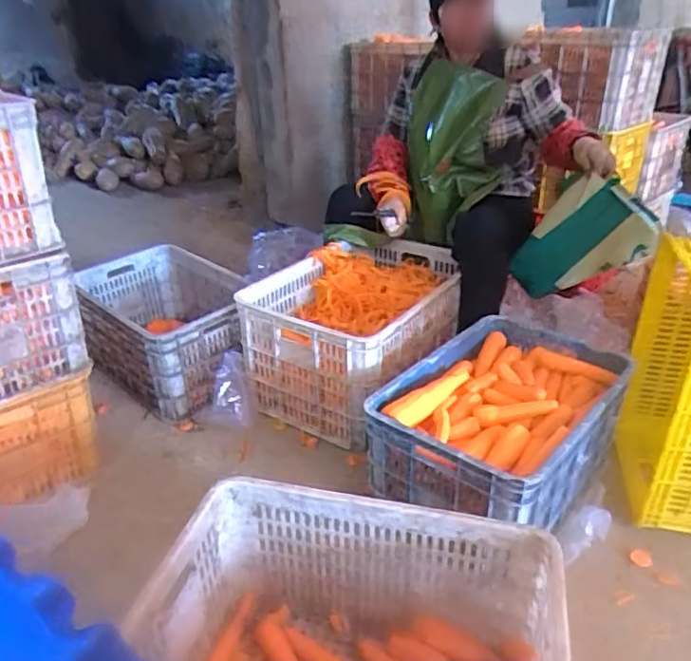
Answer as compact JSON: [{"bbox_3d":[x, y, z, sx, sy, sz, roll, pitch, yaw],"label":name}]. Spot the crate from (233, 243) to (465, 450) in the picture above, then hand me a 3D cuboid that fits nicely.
[{"bbox_3d":[0.043,-0.012,1.646,0.456,0.285,0.618,13,31,26],"label":"crate"}]

